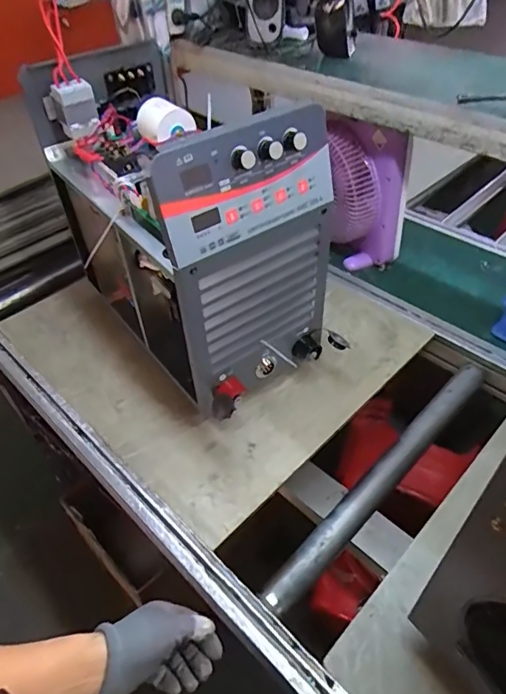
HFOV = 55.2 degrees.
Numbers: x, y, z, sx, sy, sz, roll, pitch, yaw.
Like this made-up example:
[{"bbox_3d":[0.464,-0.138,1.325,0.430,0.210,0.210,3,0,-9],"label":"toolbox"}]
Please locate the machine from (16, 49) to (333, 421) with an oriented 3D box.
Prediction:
[{"bbox_3d":[-0.129,-0.194,0.817,0.258,0.427,0.502,-33,51,-27],"label":"machine"}]

